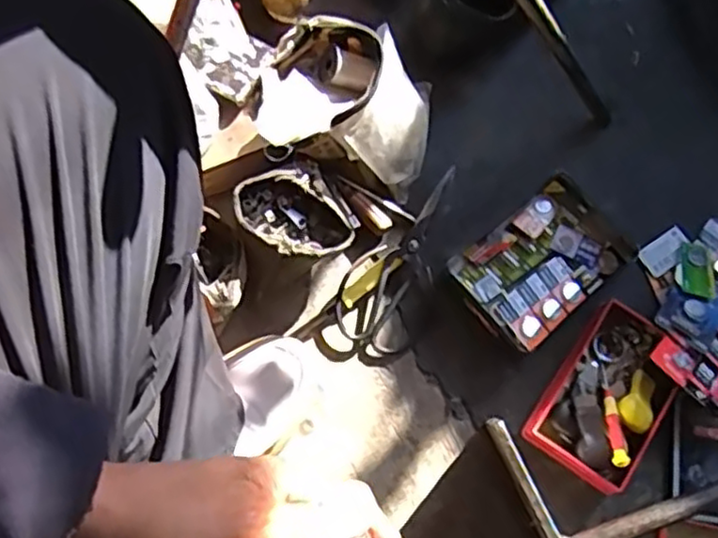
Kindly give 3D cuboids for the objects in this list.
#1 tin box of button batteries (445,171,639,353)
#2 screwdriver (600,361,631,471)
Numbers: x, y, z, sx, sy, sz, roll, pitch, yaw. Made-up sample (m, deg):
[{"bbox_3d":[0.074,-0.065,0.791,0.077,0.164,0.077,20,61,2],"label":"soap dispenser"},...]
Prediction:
[{"bbox_3d":[0.186,-0.007,0.704,0.173,0.030,0.115,-37,79,-7],"label":"tin box of button batteries"},{"bbox_3d":[0.236,0.136,0.653,0.017,0.017,0.104,3,47,2],"label":"screwdriver"}]

